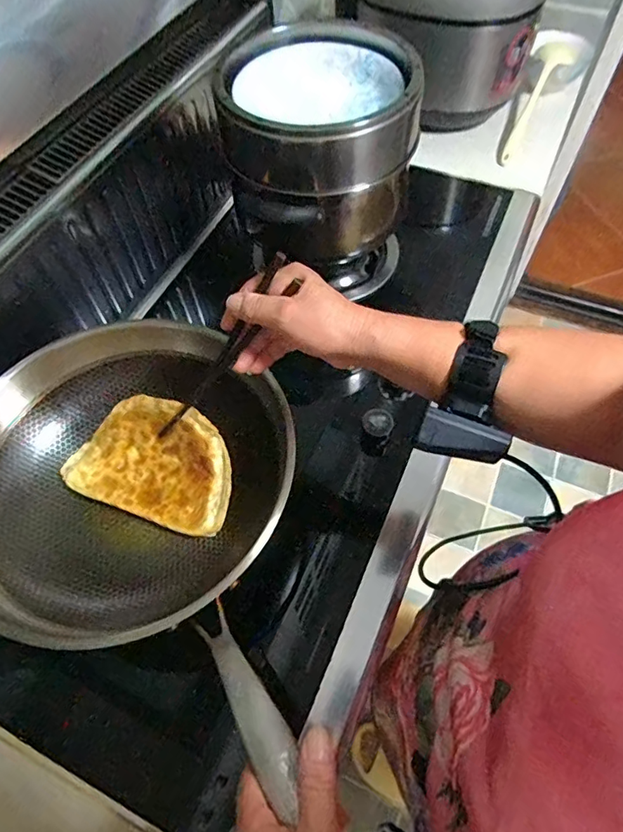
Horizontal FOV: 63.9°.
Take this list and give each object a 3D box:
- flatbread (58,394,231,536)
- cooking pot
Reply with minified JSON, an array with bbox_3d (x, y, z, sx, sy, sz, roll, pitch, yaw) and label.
[{"bbox_3d":[-0.167,0.045,0.533,0.184,0.019,0.119,16,81,18],"label":"flatbread"},{"bbox_3d":[0.015,-0.367,0.664,0.228,0.186,0.226,1,59,3],"label":"cooking pot"}]

